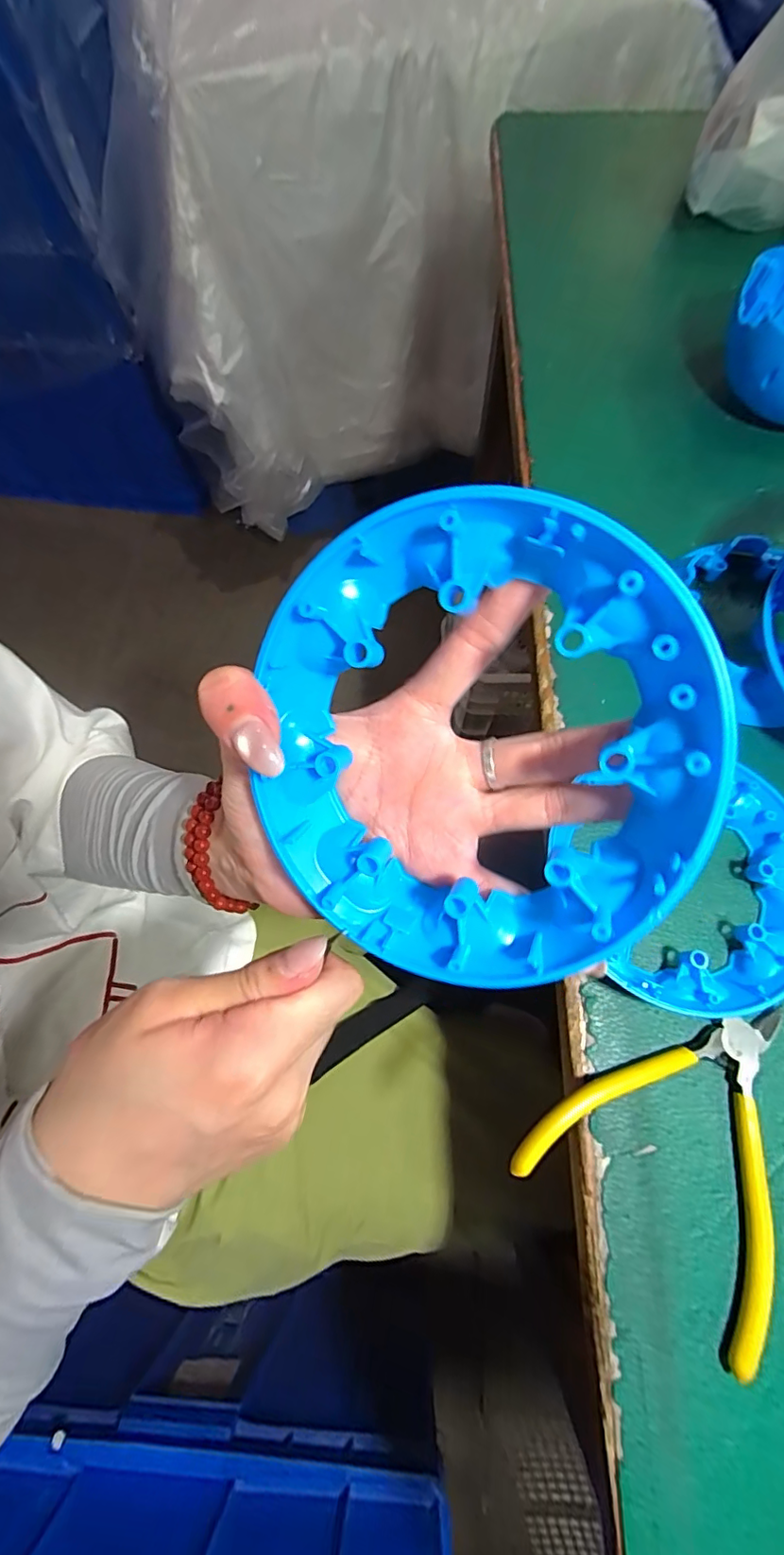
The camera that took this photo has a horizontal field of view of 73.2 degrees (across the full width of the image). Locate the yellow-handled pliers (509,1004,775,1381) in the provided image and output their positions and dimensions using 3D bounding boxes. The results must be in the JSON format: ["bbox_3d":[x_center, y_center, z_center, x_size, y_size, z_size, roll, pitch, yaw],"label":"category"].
[{"bbox_3d":[0.142,0.167,0.240,0.136,0.011,0.112,-41,74,-13],"label":"yellow-handled pliers"}]

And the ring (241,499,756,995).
[{"bbox_3d":[0.024,-0.005,0.157,0.126,0.025,0.136,6,107,19],"label":"ring"}]

